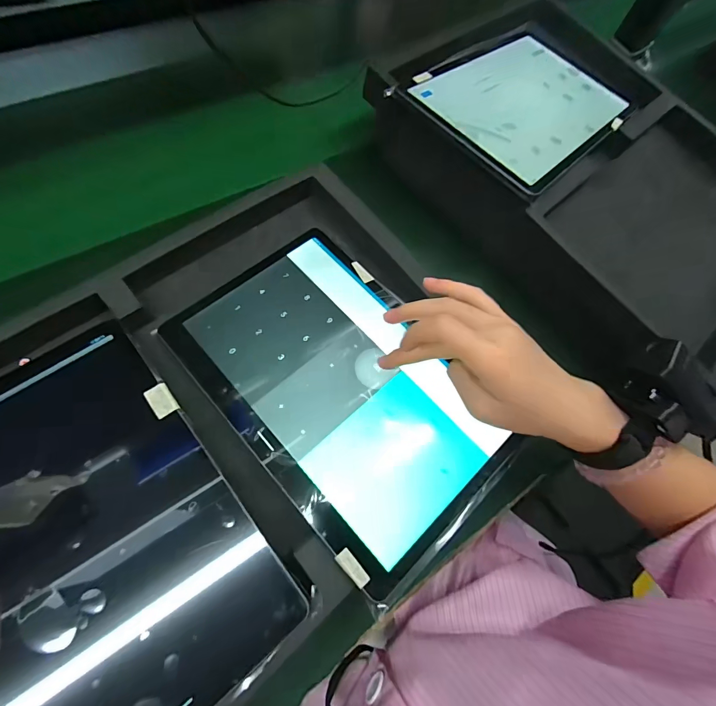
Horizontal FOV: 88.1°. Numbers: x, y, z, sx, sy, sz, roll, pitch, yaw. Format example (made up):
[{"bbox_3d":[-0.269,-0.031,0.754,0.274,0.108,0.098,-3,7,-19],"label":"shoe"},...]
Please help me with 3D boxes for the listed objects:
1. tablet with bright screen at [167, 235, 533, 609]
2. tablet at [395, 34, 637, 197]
[{"bbox_3d":[-0.014,0.022,0.288,0.160,0.014,0.248,-39,73,-19],"label":"tablet with bright screen"},{"bbox_3d":[0.180,-0.265,0.382,0.161,0.005,0.255,44,64,10],"label":"tablet"}]

